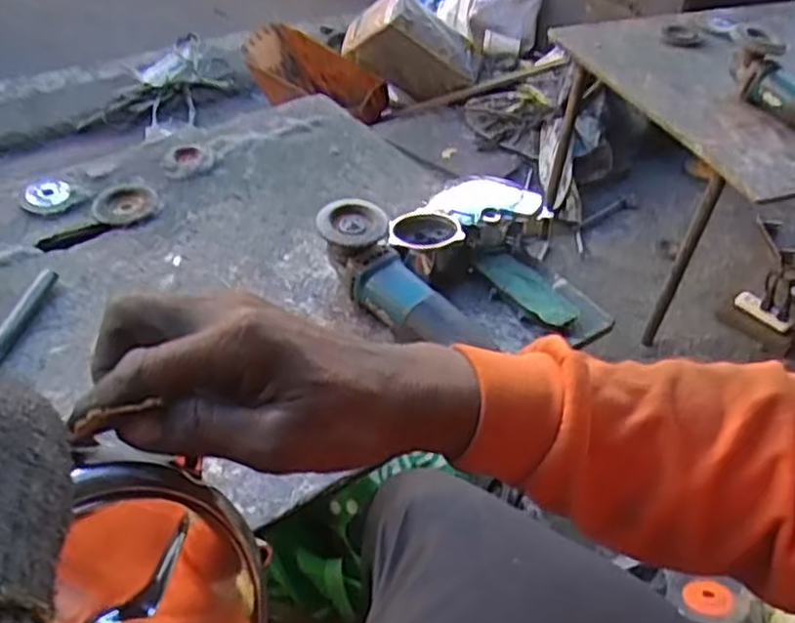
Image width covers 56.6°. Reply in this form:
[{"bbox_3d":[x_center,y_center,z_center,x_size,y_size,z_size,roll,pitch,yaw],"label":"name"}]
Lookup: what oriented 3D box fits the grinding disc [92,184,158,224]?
[{"bbox_3d":[-0.369,-0.147,1.001,0.082,0.006,0.086,-9,46,-16],"label":"grinding disc"}]

